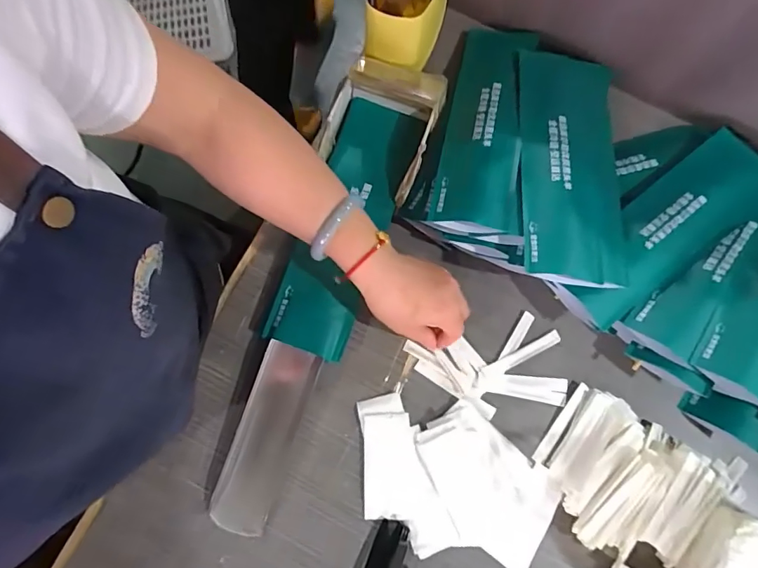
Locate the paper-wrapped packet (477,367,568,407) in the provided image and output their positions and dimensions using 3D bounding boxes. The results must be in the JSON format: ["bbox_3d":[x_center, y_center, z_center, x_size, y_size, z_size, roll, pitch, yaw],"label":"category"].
[{"bbox_3d":[0.146,0.104,0.476,0.091,0.008,0.027,11,77,1],"label":"paper-wrapped packet"}]

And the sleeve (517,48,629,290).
[{"bbox_3d":[0.201,-0.132,0.489,0.106,0.021,0.287,9,68,-7],"label":"sleeve"}]

